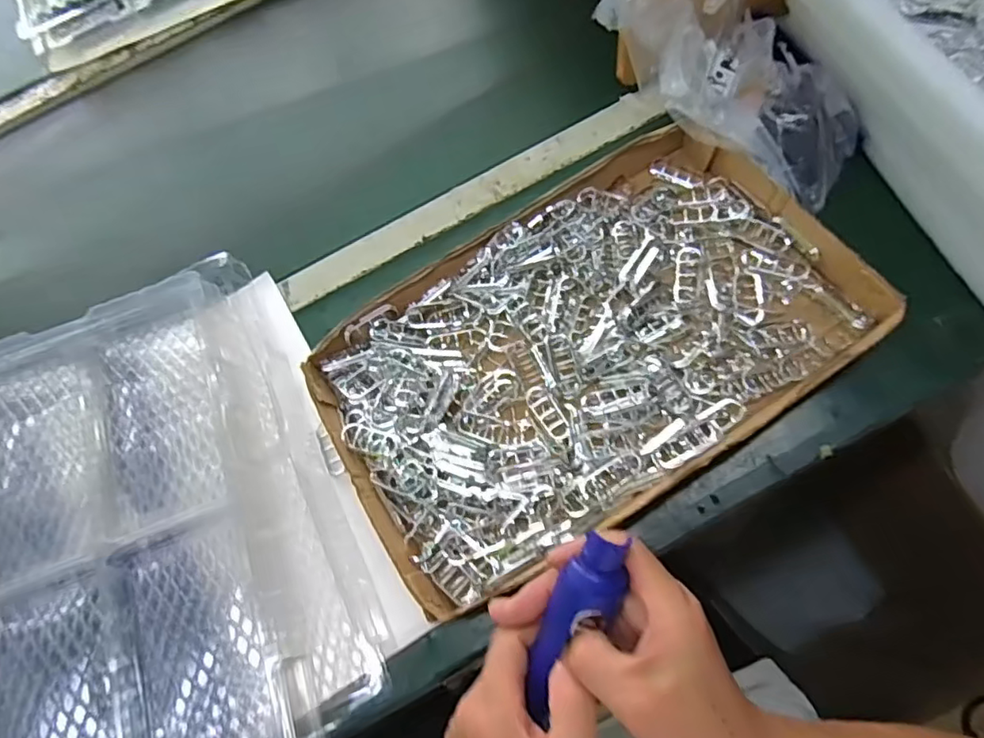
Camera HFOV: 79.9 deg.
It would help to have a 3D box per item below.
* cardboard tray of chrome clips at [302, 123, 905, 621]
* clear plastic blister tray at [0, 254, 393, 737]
[{"bbox_3d":[0.072,-0.023,0.486,0.425,0.054,0.271,-34,68,-5],"label":"cardboard tray of chrome clips"},{"bbox_3d":[-0.424,0.198,0.447,0.614,0.063,0.445,-26,67,-2],"label":"clear plastic blister tray"}]

